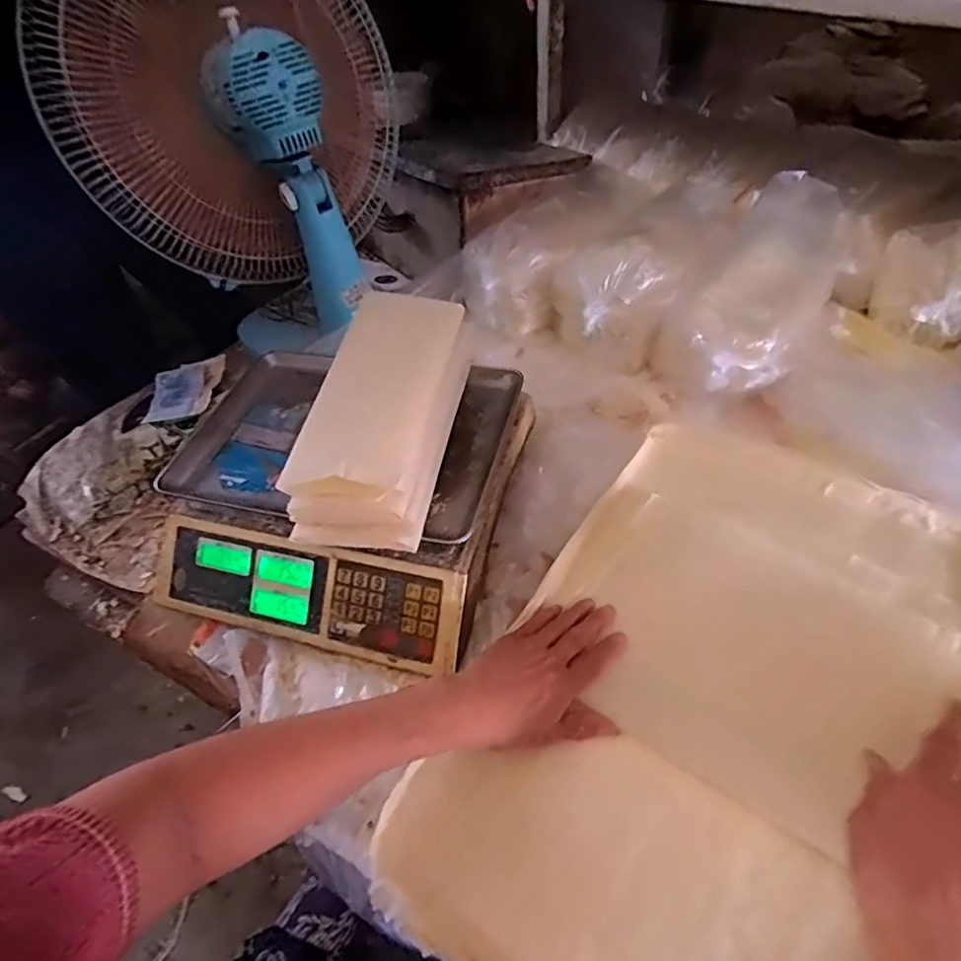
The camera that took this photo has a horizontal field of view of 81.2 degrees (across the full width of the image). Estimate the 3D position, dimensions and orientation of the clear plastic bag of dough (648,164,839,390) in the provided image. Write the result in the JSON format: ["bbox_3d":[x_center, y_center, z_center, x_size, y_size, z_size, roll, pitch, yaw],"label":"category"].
[{"bbox_3d":[0.345,-0.237,0.708,0.150,0.096,0.328,28,72,26],"label":"clear plastic bag of dough"}]

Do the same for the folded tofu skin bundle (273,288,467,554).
[{"bbox_3d":[-0.083,-0.058,0.530,0.116,0.117,0.244,8,52,13],"label":"folded tofu skin bundle"}]

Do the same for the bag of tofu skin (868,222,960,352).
[{"bbox_3d":[0.563,-0.243,0.699,0.054,0.116,0.125,-20,52,-10],"label":"bag of tofu skin"}]

